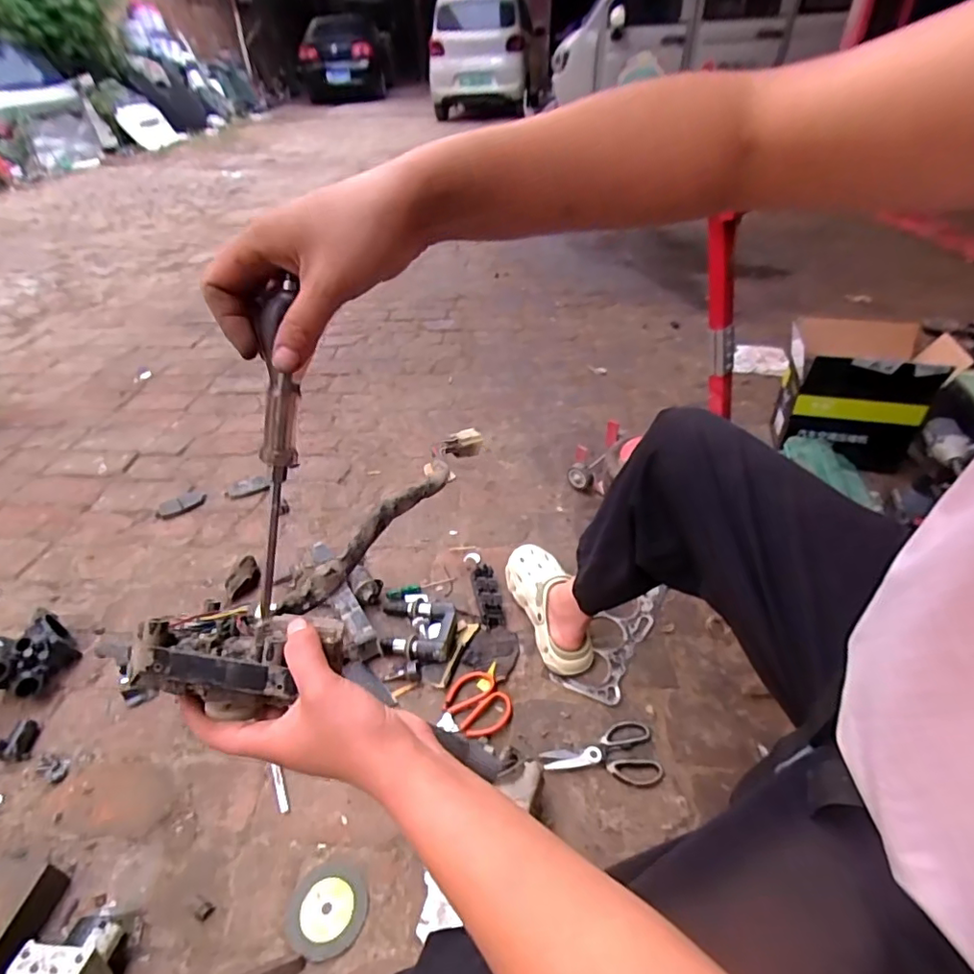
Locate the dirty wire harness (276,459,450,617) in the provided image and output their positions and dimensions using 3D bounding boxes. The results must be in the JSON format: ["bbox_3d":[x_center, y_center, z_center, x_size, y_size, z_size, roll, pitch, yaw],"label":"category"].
[{"bbox_3d":[-0.088,0.032,0.462,0.026,0.042,0.216,18,43,24],"label":"dirty wire harness"}]

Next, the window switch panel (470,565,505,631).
[{"bbox_3d":[0.001,0.214,1.084,0.051,0.032,0.157,-8,39,-6],"label":"window switch panel"}]

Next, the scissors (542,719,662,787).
[{"bbox_3d":[0.175,0.415,0.847,0.173,0.015,0.095,-6,38,-4],"label":"scissors"}]

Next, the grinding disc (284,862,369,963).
[{"bbox_3d":[-0.208,0.544,0.711,0.102,0.006,0.098,0,38,0],"label":"grinding disc"}]

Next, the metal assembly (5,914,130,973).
[{"bbox_3d":[-0.478,0.554,0.633,0.094,0.096,0.096,-2,38,1],"label":"metal assembly"}]

